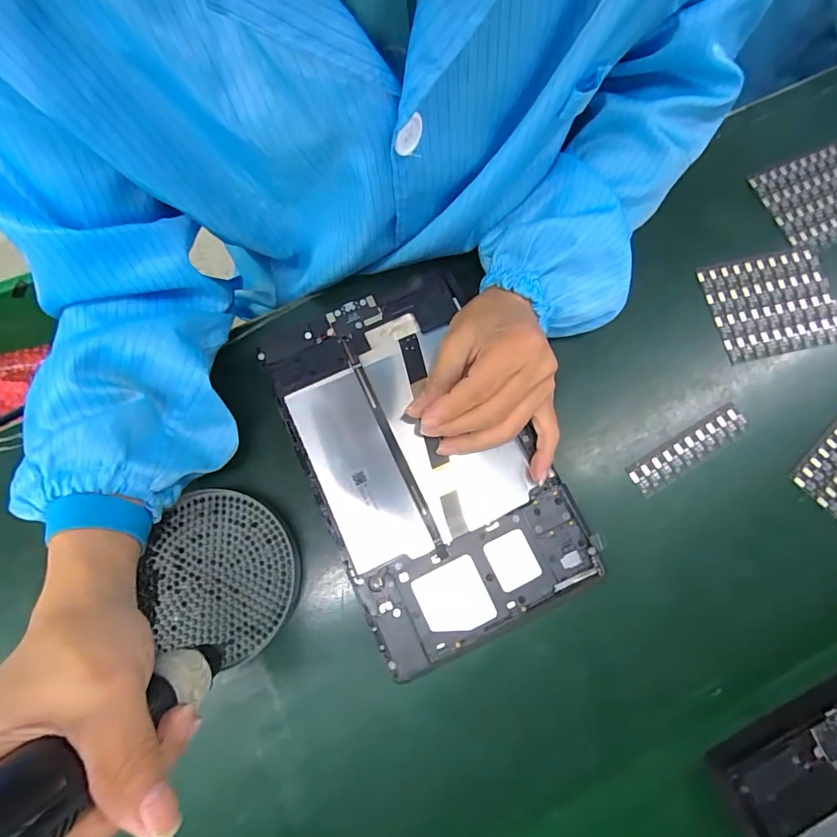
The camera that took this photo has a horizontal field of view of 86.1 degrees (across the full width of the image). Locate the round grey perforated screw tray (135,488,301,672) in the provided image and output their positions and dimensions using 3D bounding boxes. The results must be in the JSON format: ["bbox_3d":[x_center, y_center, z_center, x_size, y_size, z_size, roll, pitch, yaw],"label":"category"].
[{"bbox_3d":[-0.136,0.105,0.310,0.104,0.007,0.104,0,76,-1],"label":"round grey perforated screw tray"}]

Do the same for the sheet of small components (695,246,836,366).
[{"bbox_3d":[0.288,-0.095,0.366,0.100,0.006,0.086,-12,76,-4],"label":"sheet of small components"}]

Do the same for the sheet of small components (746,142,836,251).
[{"bbox_3d":[0.350,-0.192,0.389,0.098,0.010,0.084,-22,77,-6],"label":"sheet of small components"}]

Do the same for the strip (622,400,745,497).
[{"bbox_3d":[0.202,0.023,0.336,0.099,0.005,0.023,-29,78,-8],"label":"strip"}]

